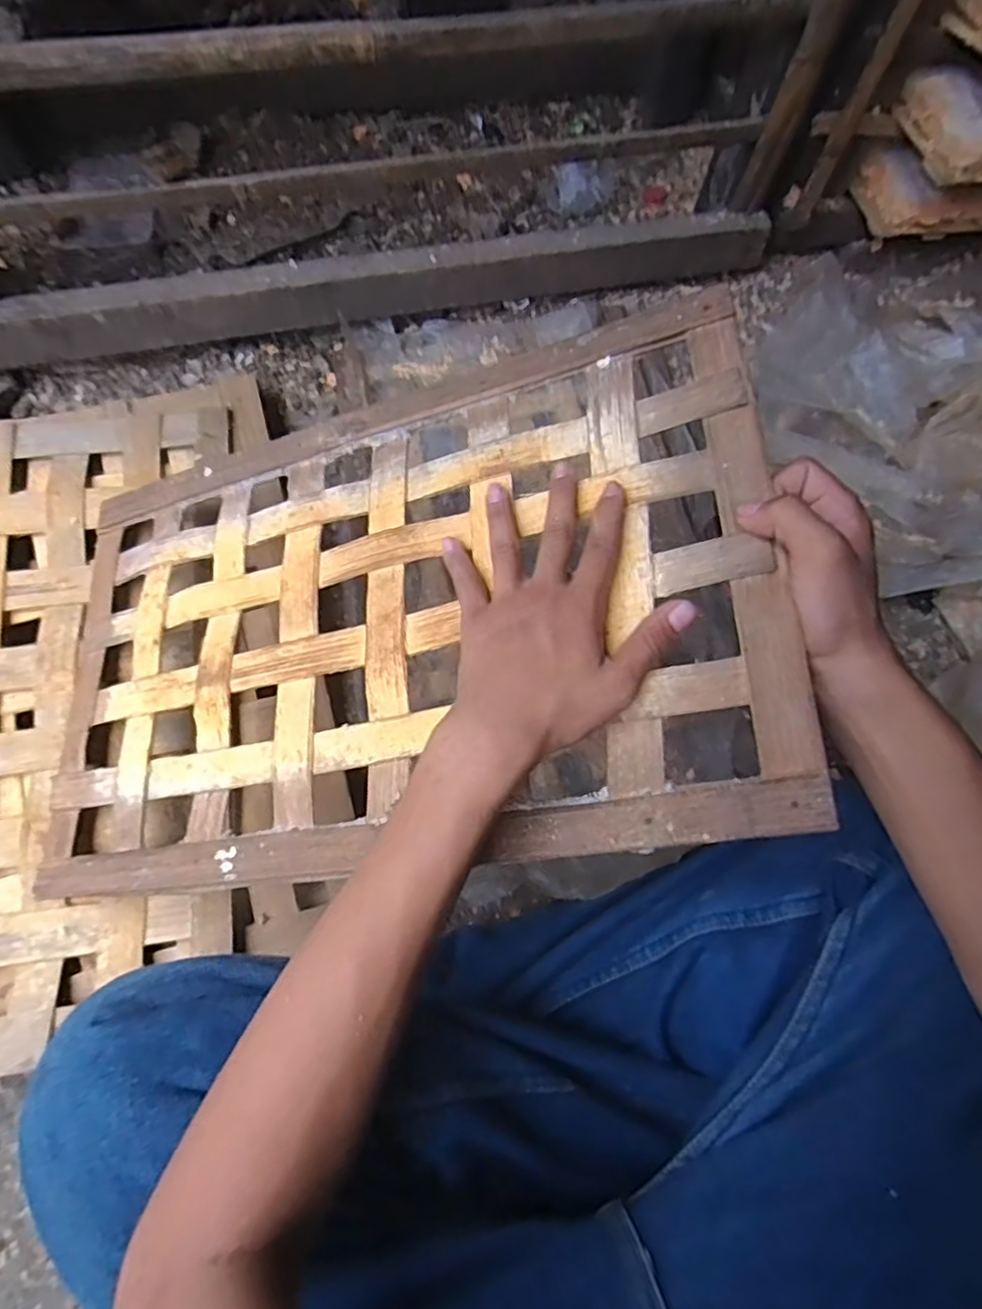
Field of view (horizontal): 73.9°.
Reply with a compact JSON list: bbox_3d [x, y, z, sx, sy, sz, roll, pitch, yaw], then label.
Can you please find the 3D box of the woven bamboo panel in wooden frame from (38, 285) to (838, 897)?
[{"bbox_3d":[-0.091,-0.022,0.448,0.527,0.024,0.323,-10,70,20],"label":"woven bamboo panel in wooden frame"}]

